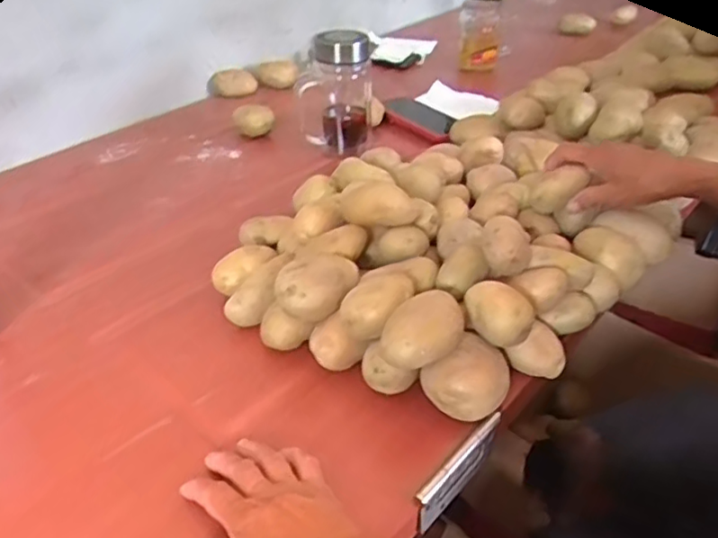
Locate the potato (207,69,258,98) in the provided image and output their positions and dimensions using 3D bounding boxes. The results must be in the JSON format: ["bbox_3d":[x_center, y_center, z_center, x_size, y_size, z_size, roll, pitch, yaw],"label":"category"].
[{"bbox_3d":[-0.221,-0.328,1.110,0.082,0.035,0.043,0,36,1],"label":"potato"}]

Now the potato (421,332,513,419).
[{"bbox_3d":[0.088,0.092,0.503,0.062,0.061,0.056,22,42,27],"label":"potato"}]

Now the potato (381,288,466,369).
[{"bbox_3d":[0.053,0.046,0.486,0.065,0.034,0.044,-26,44,-31],"label":"potato"}]

